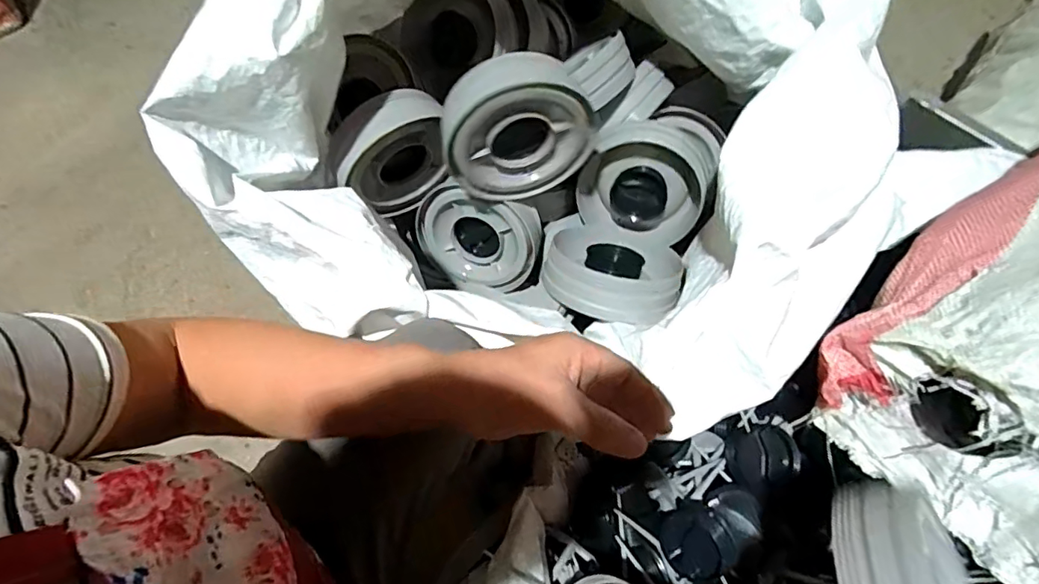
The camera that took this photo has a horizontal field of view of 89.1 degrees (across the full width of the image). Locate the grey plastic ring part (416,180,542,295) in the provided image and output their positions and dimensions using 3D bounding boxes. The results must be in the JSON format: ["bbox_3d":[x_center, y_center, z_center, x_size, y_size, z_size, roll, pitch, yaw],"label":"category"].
[{"bbox_3d":[-0.050,-0.084,0.709,0.162,0.155,0.072,12,38,8],"label":"grey plastic ring part"}]

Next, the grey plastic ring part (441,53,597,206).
[{"bbox_3d":[-0.001,-0.173,0.565,0.156,0.158,0.053,-16,66,-6],"label":"grey plastic ring part"}]

